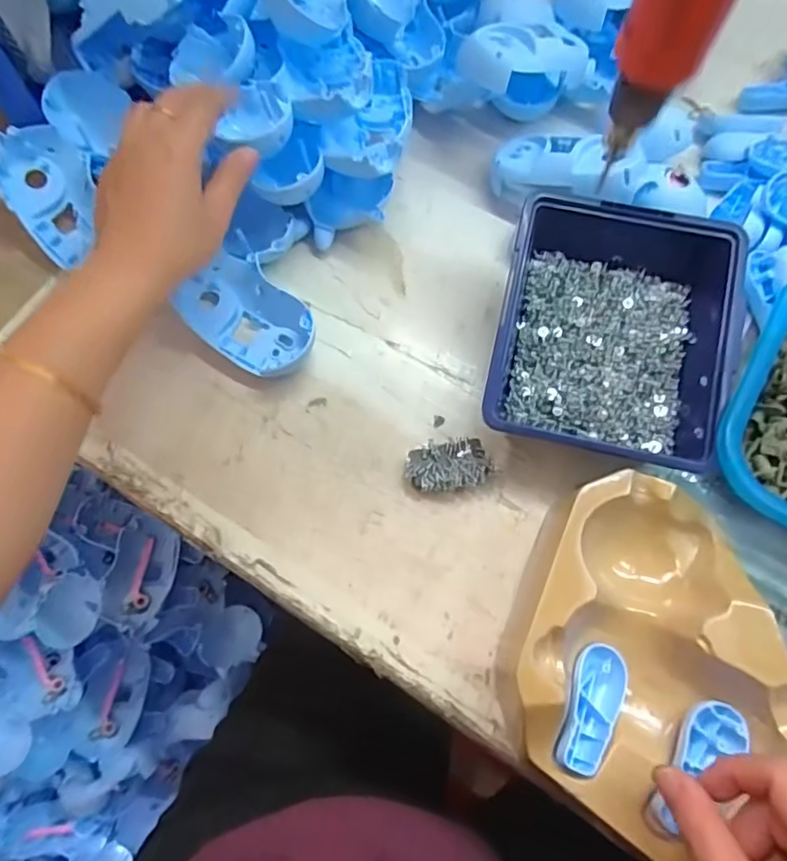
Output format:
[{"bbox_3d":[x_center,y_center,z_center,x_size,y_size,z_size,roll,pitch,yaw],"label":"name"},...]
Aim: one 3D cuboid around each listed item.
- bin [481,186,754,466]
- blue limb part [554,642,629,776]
[{"bbox_3d":[0.144,-0.069,0.394,0.145,0.069,0.182,11,71,5],"label":"bin"},{"bbox_3d":[0.110,0.154,0.326,0.029,0.015,0.066,22,72,9],"label":"blue limb part"}]

